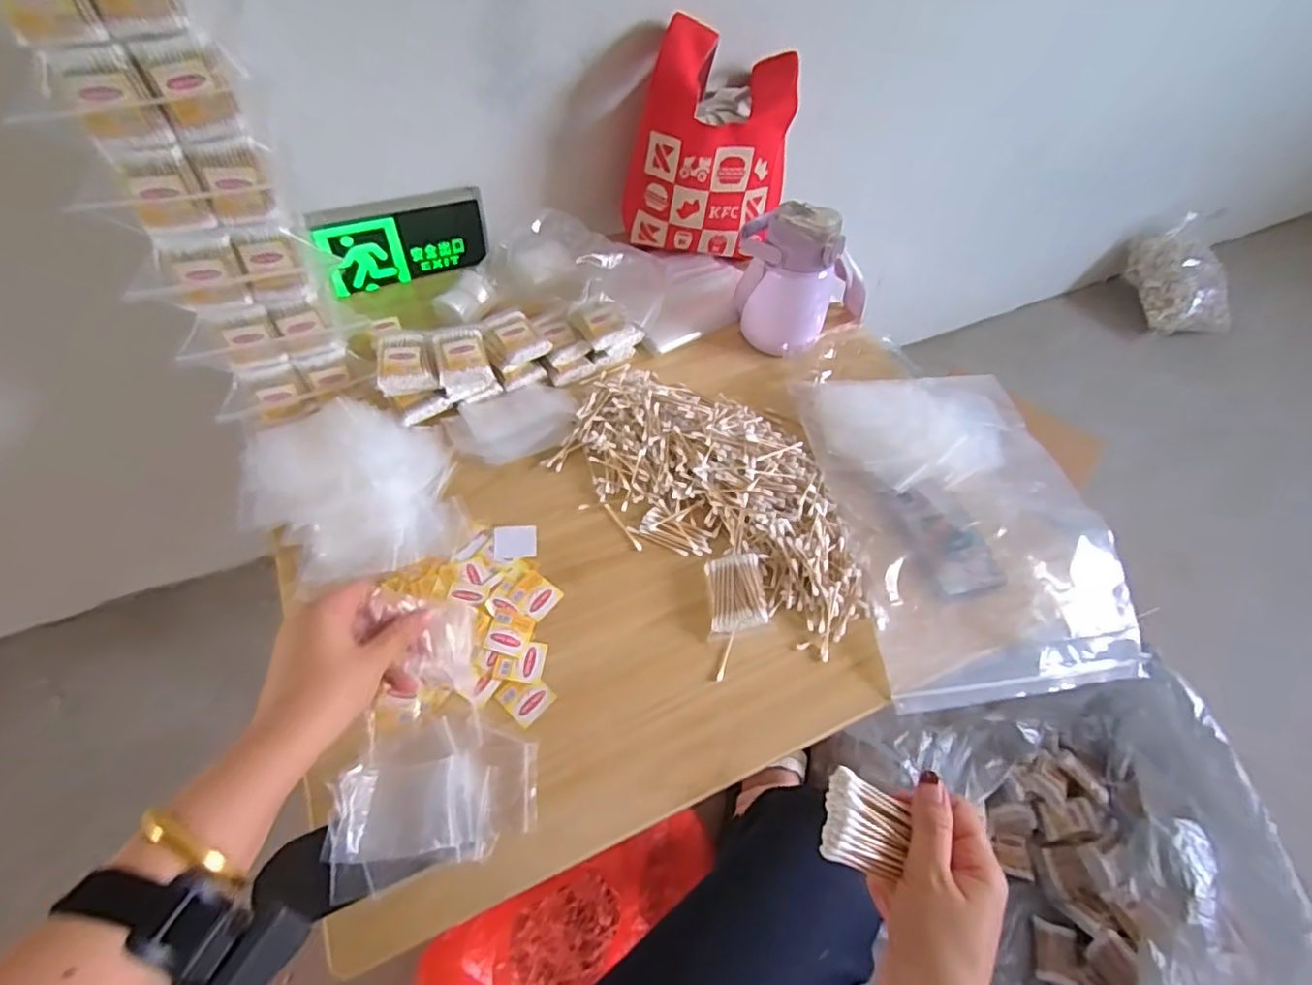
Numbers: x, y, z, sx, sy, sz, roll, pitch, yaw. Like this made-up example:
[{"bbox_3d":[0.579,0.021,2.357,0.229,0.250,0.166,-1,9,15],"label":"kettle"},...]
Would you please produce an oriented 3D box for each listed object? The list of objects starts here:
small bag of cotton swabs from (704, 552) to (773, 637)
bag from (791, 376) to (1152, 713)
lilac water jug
[{"bbox_3d":[0.078,0.098,0.620,0.053,0.023,0.075,-1,54,-4],"label":"small bag of cotton swabs"},{"bbox_3d":[0.334,0.024,0.705,0.290,0.062,0.391,-5,54,-7],"label":"bag"},{"bbox_3d":[0.189,-0.264,0.783,0.168,0.154,0.095,7,55,3],"label":"lilac water jug"}]

